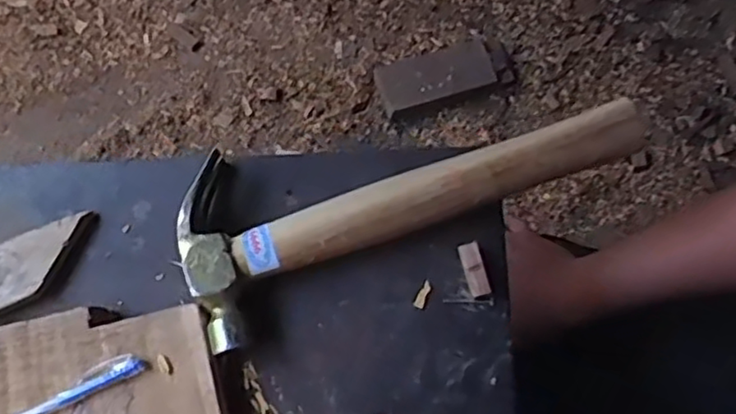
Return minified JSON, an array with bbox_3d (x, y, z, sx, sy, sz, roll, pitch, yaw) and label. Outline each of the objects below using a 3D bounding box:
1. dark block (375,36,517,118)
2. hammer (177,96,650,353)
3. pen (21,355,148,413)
[{"bbox_3d":[0.146,-0.254,1.251,0.254,0.042,0.121,-16,73,-3],"label":"dark block"},{"bbox_3d":[0.018,-0.023,0.409,0.286,0.024,0.102,-26,74,-5],"label":"hammer"},{"bbox_3d":[-0.196,0.119,0.389,0.132,0.008,0.013,-24,74,-4],"label":"pen"}]

